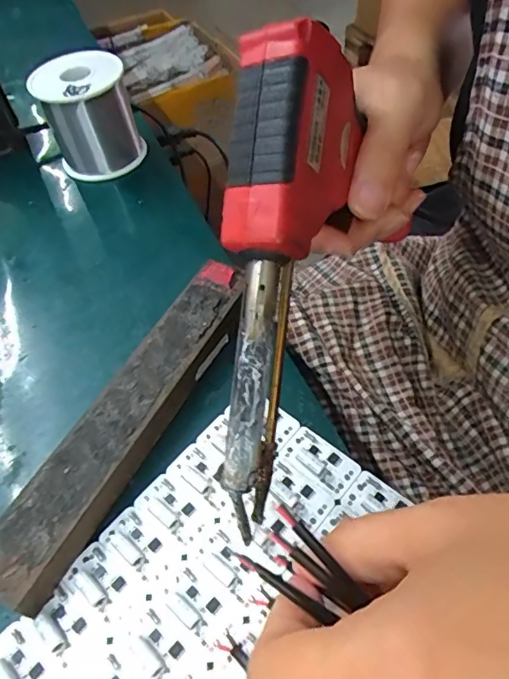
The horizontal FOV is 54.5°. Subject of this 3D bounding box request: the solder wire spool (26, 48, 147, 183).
[{"bbox_3d":[-0.124,-0.166,0.373,0.061,0.073,0.061,-3,52,3],"label":"solder wire spool"}]

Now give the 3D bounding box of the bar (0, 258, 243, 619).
[{"bbox_3d":[-0.055,0.034,0.241,0.036,0.020,0.182,21,57,20],"label":"bar"}]

